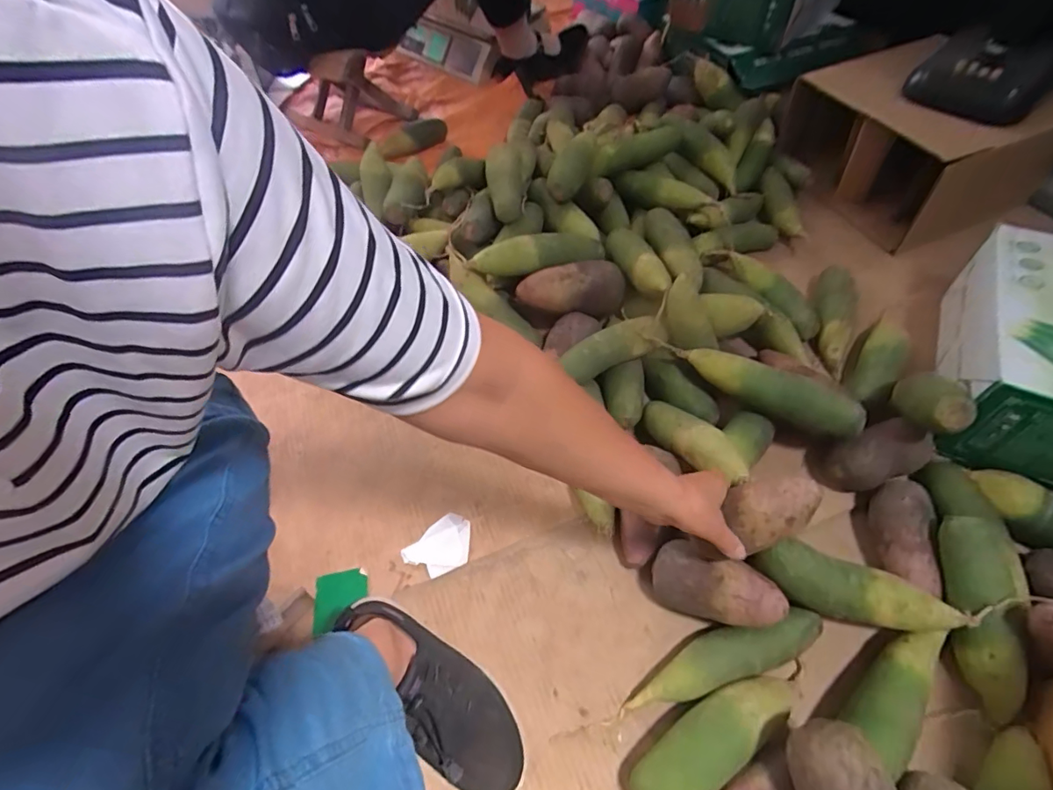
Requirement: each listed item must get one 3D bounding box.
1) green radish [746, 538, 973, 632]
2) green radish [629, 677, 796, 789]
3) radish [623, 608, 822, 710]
[{"bbox_3d":[0.341,0.199,0.524,0.207,0.061,0.052,9,56,8],"label":"green radish"},{"bbox_3d":[0.184,0.333,0.496,0.191,0.056,0.061,-31,59,-18],"label":"green radish"},{"bbox_3d":[0.209,0.278,0.535,0.224,0.048,0.055,-16,56,-9],"label":"radish"}]

